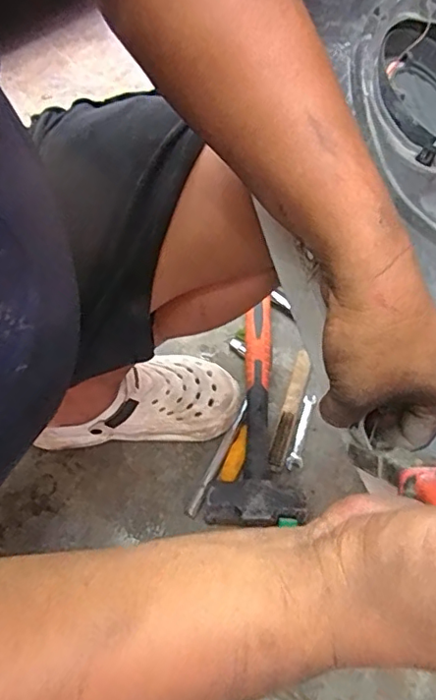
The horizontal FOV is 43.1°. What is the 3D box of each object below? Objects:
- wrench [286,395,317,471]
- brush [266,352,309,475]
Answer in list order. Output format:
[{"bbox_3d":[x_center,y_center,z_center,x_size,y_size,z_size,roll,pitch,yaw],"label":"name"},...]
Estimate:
[{"bbox_3d":[0.116,0.113,0.769,0.022,0.008,0.120,14,57,8],"label":"wrench"},{"bbox_3d":[0.104,0.084,0.786,0.024,0.013,0.195,15,58,9],"label":"brush"}]

